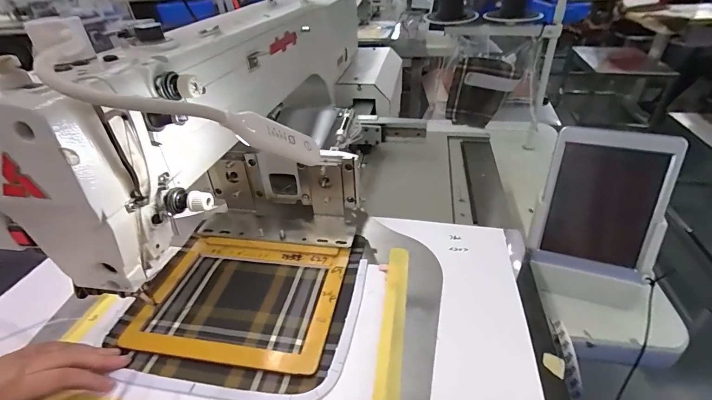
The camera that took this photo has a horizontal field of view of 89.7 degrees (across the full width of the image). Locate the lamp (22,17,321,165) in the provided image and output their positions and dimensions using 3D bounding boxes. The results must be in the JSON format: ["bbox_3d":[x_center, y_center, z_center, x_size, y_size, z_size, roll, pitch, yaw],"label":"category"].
[{"bbox_3d":[-0.100,-0.058,0.254,0.201,0.041,0.043,16,17,-42],"label":"lamp"}]

